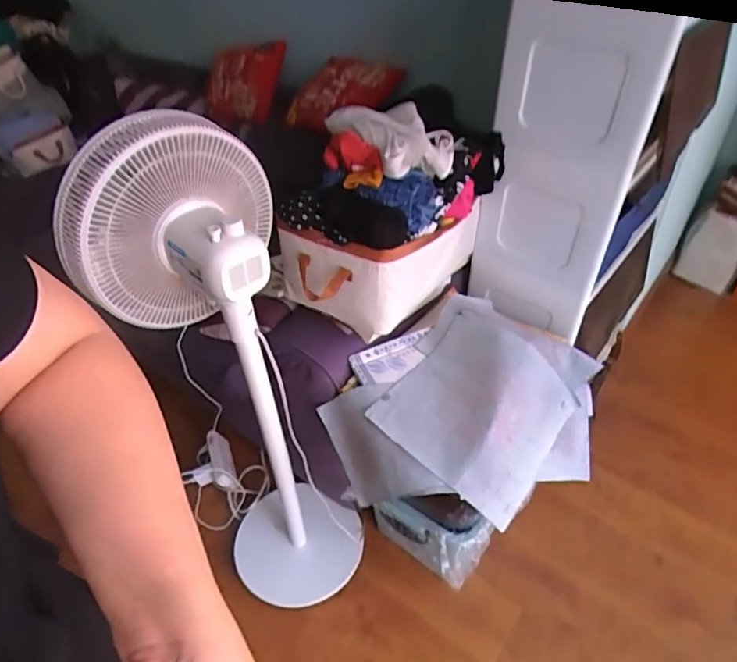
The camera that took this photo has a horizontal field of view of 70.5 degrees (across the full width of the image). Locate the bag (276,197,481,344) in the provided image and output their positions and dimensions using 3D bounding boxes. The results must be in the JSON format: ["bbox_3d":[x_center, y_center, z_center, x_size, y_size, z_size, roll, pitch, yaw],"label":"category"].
[{"bbox_3d":[0.027,-0.183,1.168,0.314,0.207,0.420,19,45,23],"label":"bag"}]

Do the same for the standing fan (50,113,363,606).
[{"bbox_3d":[-0.225,0.187,1.008,0.318,1.102,0.287,-23,45,-22],"label":"standing fan"}]

